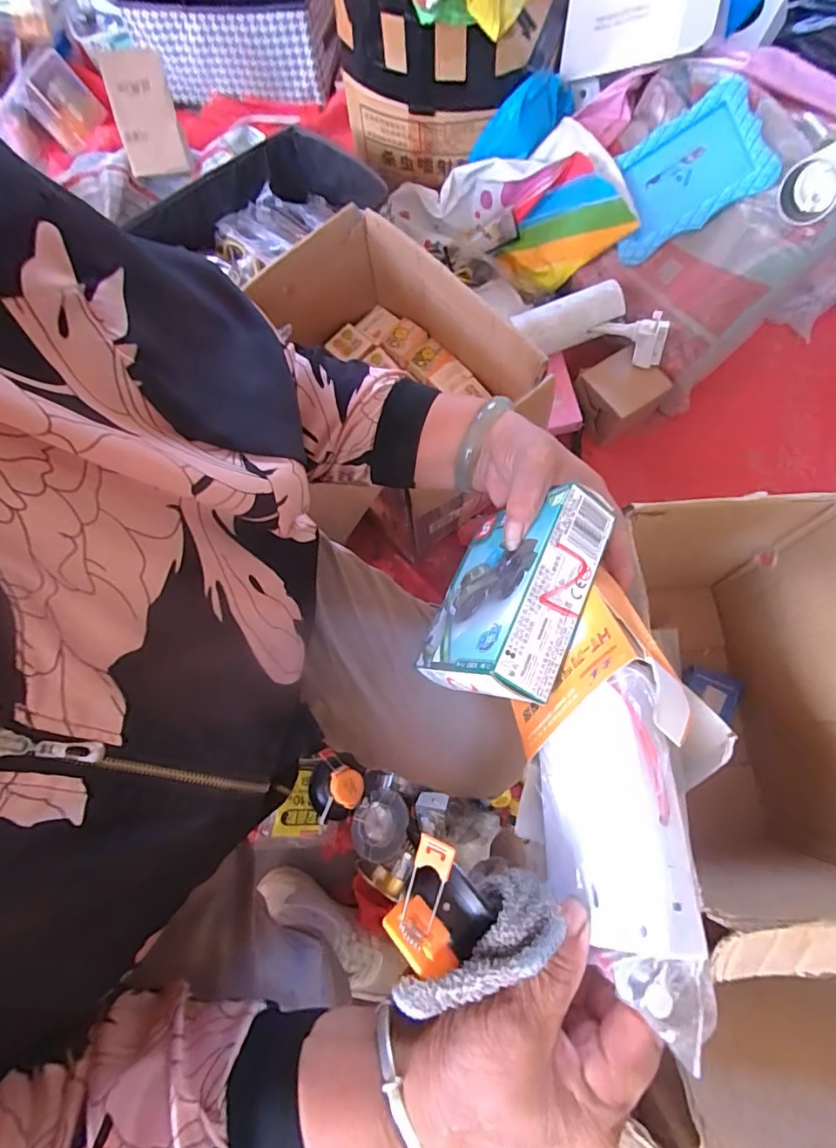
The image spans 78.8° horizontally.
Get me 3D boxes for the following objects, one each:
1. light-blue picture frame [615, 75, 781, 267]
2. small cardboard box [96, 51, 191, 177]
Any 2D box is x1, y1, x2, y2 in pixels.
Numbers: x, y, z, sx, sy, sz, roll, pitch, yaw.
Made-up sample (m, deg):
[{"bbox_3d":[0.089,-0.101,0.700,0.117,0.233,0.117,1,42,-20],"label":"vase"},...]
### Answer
[{"bbox_3d":[0.400,-0.609,0.780,0.211,0.033,0.162,-22,84,32],"label":"light-blue picture frame"},{"bbox_3d":[-0.474,-0.801,0.888,0.102,0.035,0.174,-17,113,-15],"label":"small cardboard box"}]

